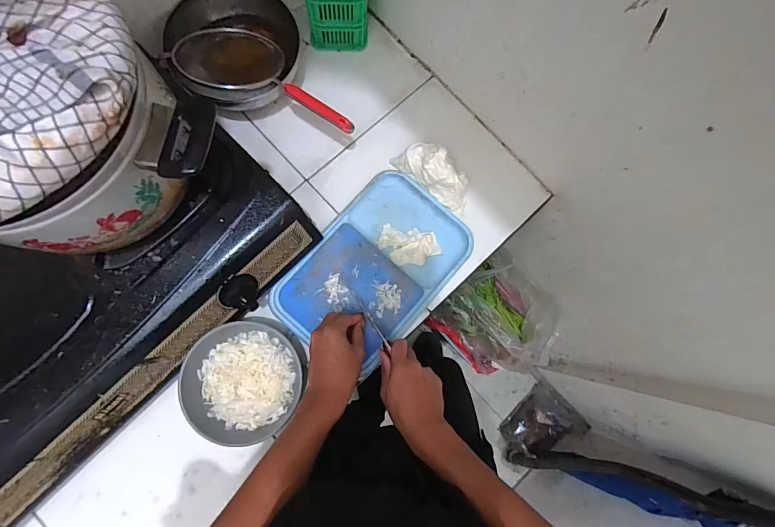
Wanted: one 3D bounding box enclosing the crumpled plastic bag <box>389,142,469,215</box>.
[{"bbox_3d":[0.078,-0.146,0.617,0.140,0.075,0.052,38,81,3],"label":"crumpled plastic bag"}]

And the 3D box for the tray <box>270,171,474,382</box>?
[{"bbox_3d":[-0.016,0.009,0.611,0.203,0.030,0.299,38,81,2],"label":"tray"}]

